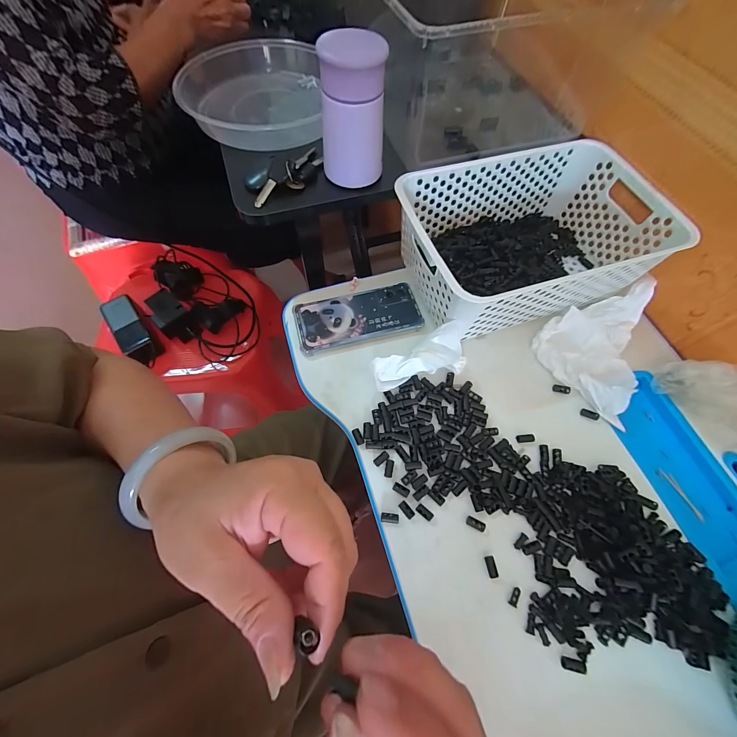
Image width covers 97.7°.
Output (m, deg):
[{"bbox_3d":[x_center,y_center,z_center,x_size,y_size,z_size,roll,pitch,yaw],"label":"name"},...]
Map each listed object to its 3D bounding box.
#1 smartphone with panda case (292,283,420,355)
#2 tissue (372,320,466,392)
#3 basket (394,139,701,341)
[{"bbox_3d":[-0.013,-0.067,0.425,0.159,0.017,0.073,-14,66,-7],"label":"smartphone with panda case"},{"bbox_3d":[0.063,-0.014,0.385,0.116,0.049,0.047,-16,67,-9],"label":"tissue"},{"bbox_3d":[0.201,-0.165,0.426,0.313,0.114,0.204,-17,67,-10],"label":"basket"}]

